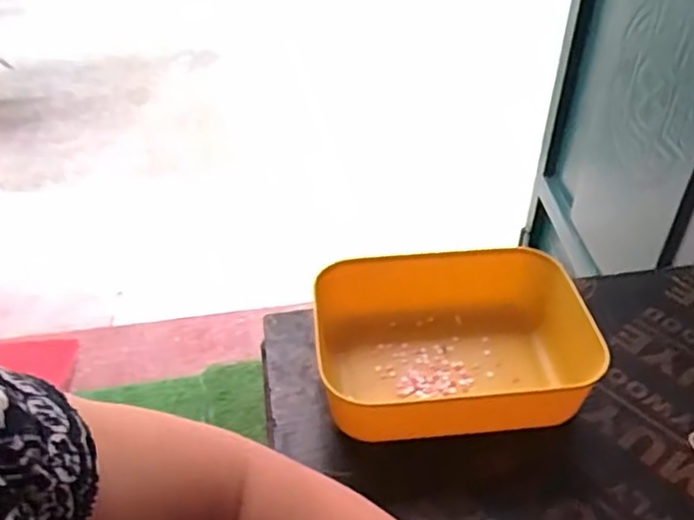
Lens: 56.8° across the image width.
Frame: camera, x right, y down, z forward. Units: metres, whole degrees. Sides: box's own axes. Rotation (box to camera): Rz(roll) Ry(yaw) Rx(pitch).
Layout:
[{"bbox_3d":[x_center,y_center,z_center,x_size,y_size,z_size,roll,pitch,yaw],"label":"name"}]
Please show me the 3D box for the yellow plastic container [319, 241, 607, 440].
[{"bbox_3d":[0.086,0.061,0.467,0.202,0.058,0.137,-4,39,-5],"label":"yellow plastic container"}]

